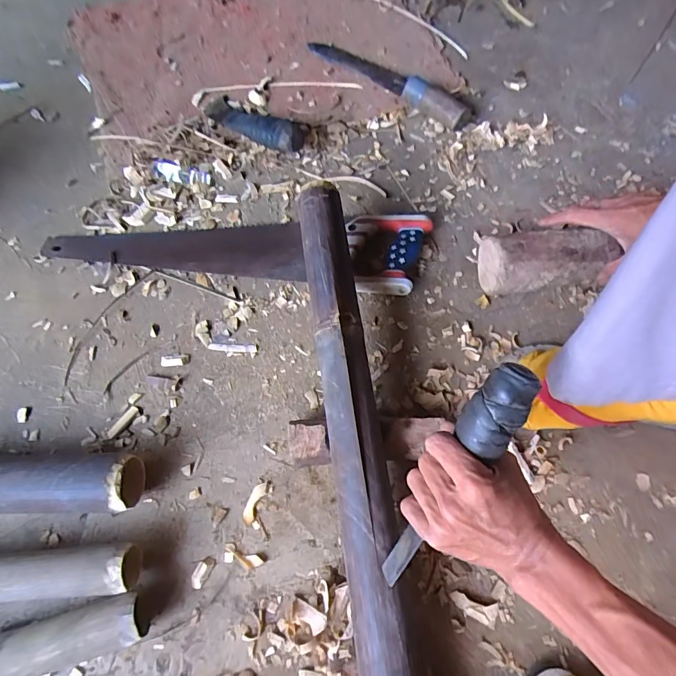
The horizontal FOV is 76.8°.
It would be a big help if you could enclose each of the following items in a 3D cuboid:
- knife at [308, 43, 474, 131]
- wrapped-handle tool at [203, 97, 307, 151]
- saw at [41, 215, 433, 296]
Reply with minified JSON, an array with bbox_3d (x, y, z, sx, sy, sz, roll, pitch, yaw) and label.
[{"bbox_3d":[0.079,-0.431,0.690,0.321,0.029,0.051,40,73,17],"label":"knife"},{"bbox_3d":[-0.135,-0.328,0.651,0.210,0.033,0.052,34,71,30],"label":"wrapped-handle tool"},{"bbox_3d":[-0.142,-0.135,0.580,0.510,0.031,0.110,7,67,5],"label":"saw"}]

